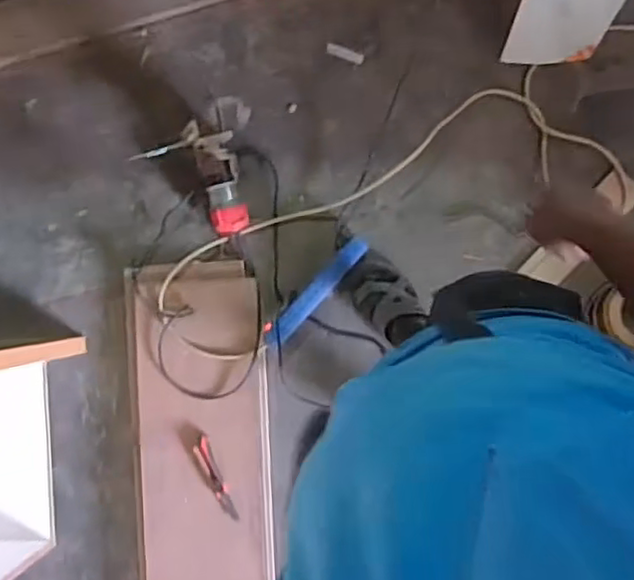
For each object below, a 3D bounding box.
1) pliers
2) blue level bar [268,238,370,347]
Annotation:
[{"bbox_3d":[-0.218,0.404,1.410,0.040,0.014,0.192,-23,88,7],"label":"pliers"},{"bbox_3d":[-0.005,0.006,1.402,0.043,0.034,0.298,44,96,4],"label":"blue level bar"}]

